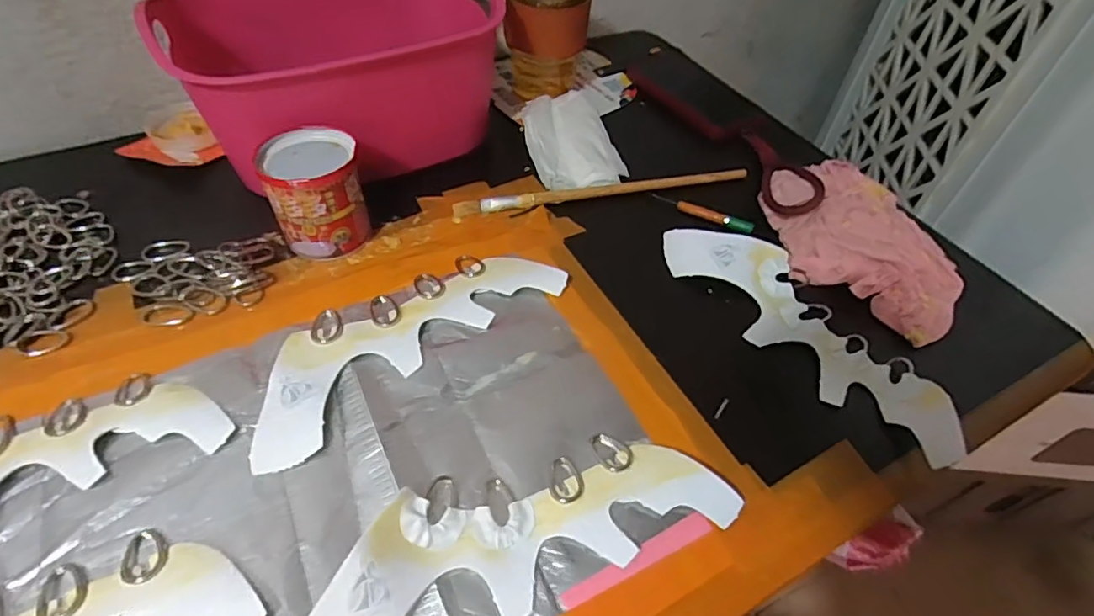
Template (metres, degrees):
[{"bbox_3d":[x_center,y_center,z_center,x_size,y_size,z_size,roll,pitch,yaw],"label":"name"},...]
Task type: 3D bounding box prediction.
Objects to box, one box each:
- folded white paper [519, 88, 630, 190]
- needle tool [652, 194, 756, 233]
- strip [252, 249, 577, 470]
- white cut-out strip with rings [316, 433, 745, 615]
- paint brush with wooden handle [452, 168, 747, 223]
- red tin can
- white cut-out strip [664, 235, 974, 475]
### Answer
[{"bbox_3d":[0.021,-0.162,0.532,0.083,0.015,0.132,-12,51,-13],"label":"folded white paper"},{"bbox_3d":[0.136,-0.084,0.480,0.088,0.007,0.014,25,54,14],"label":"needle tool"},{"bbox_3d":[-0.099,0.013,0.381,0.228,0.011,0.084,-34,59,-28],"label":"strip"},{"bbox_3d":[-0.014,0.118,0.299,0.230,0.017,0.075,-14,52,-19],"label":"white cut-out strip with rings"},{"bbox_3d":[0.049,-0.105,0.486,0.262,0.014,0.018,-9,51,-11],"label":"paint brush with wooden handle"},{"bbox_3d":[-0.170,-0.084,0.415,0.067,0.075,0.057,-19,53,-19],"label":"red tin can"},{"bbox_3d":[0.186,0.009,0.396,0.068,0.032,0.231,-29,57,-25],"label":"white cut-out strip"}]

